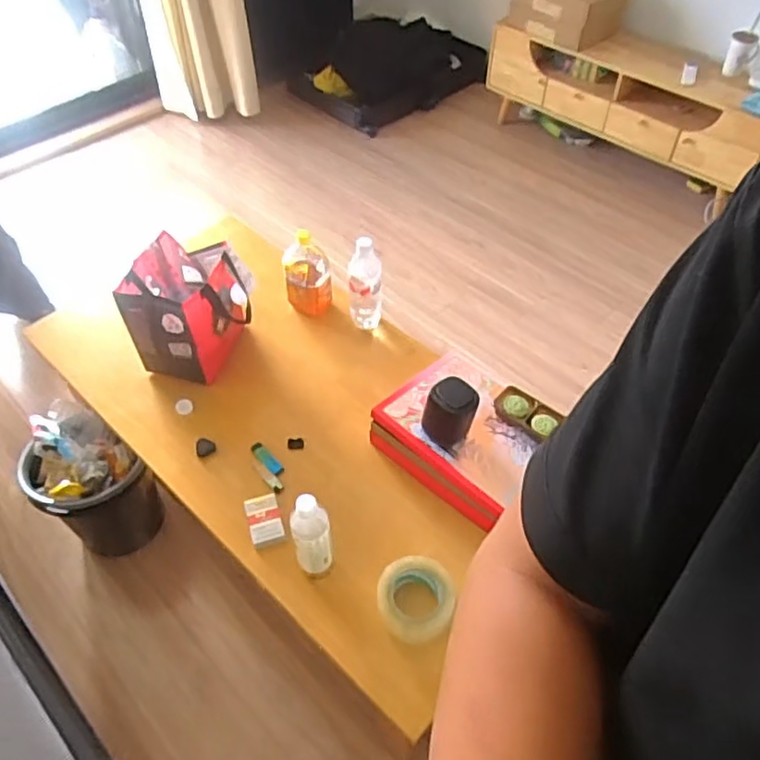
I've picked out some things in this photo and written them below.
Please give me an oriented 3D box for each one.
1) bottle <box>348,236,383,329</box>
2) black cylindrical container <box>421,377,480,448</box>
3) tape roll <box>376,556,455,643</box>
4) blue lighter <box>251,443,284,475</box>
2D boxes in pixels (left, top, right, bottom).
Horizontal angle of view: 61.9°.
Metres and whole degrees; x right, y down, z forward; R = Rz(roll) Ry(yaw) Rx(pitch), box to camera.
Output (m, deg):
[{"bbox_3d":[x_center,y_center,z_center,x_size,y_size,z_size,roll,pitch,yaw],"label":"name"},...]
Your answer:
[{"bbox_3d":[-0.032,-0.210,1.379,0.073,0.230,0.059,2,50,1],"label":"bottle"},{"bbox_3d":[0.124,0.063,1.127,0.085,0.113,0.084,0,50,0],"label":"black cylindrical container"},{"bbox_3d":[0.056,0.354,1.022,0.119,0.051,0.127,0,50,0],"label":"tape roll"},{"bbox_3d":[-0.218,0.152,1.218,0.024,0.014,0.093,-32,57,-24],"label":"blue lighter"}]

